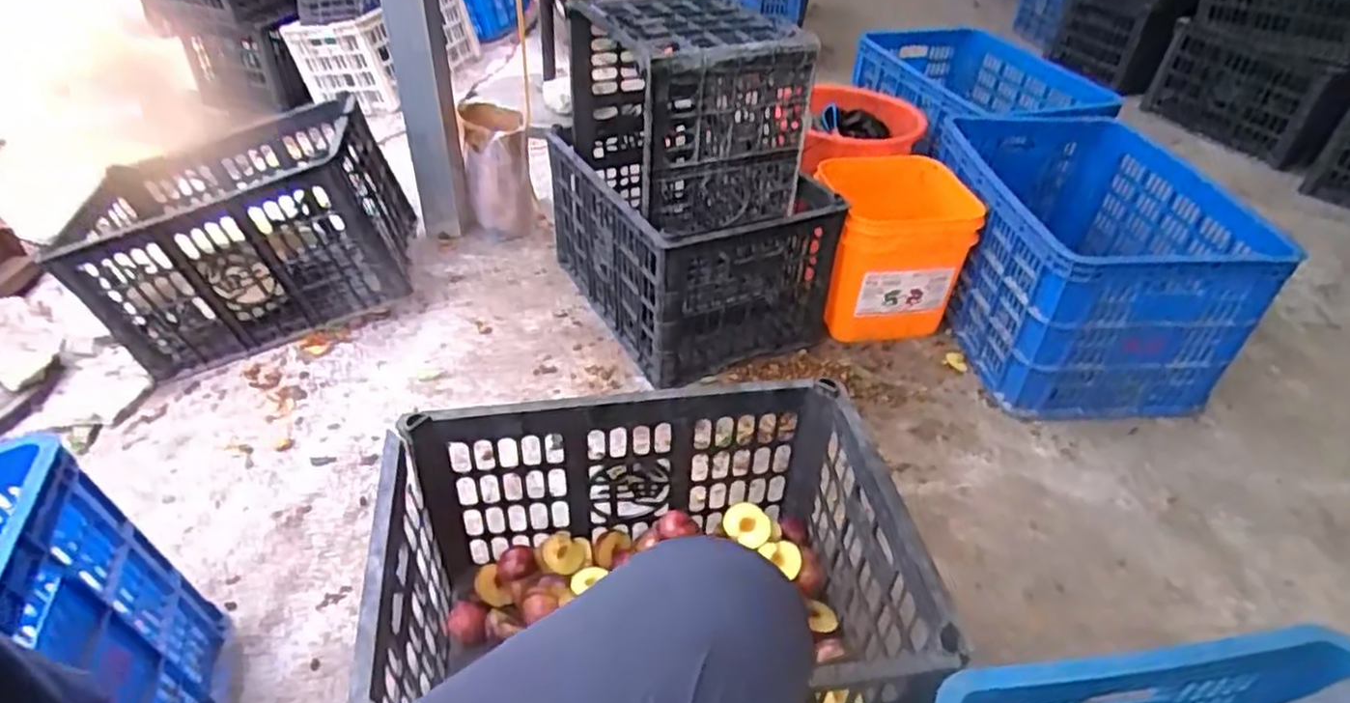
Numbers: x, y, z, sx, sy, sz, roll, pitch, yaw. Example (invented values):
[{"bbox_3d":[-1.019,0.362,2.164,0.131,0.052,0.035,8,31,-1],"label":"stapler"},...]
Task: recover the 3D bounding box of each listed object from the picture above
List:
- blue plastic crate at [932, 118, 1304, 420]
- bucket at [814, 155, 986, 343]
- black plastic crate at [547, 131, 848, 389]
[{"bbox_3d":[0.709,-0.200,1.361,0.391,0.293,0.616,0,40,-2],"label":"blue plastic crate"},{"bbox_3d":[0.392,-0.203,1.374,0.243,0.286,0.281,0,40,-2],"label":"bucket"},{"bbox_3d":[0.018,-0.206,1.366,0.345,0.267,0.475,-19,44,-23],"label":"black plastic crate"}]

